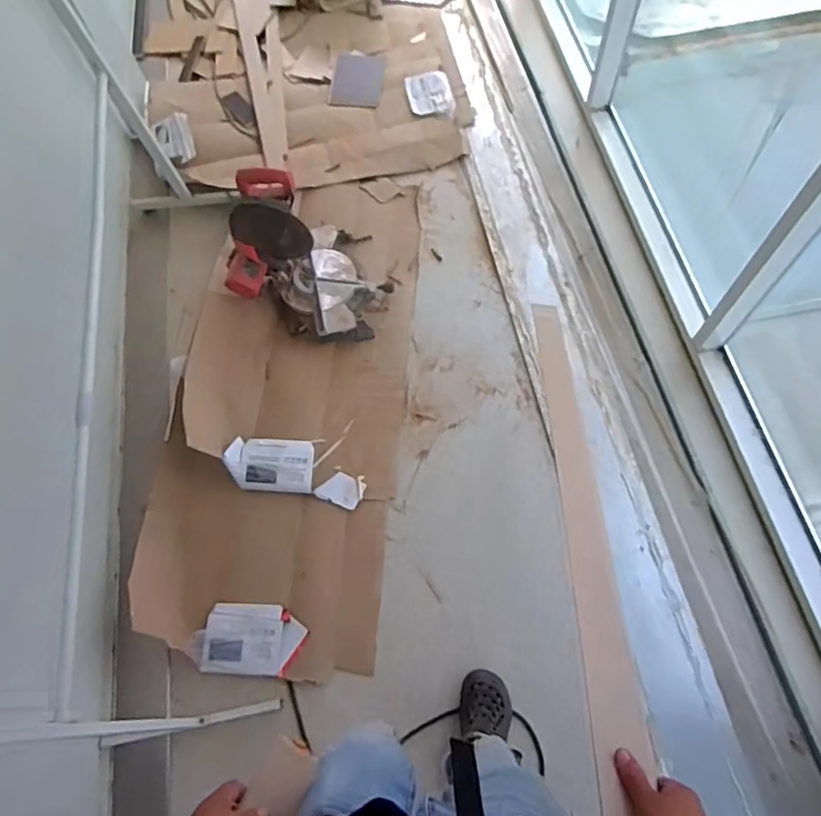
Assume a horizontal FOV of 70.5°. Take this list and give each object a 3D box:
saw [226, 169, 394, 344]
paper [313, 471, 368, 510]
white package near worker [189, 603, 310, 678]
[{"bbox_3d":[-0.333,-0.456,1.773,0.463,0.396,0.427,-21,67,-4],"label":"saw"},{"bbox_3d":[-0.197,0.230,1.669,0.128,0.010,0.099,18,70,8],"label":"paper"},{"bbox_3d":[-0.416,0.595,1.494,0.290,0.059,0.173,2,69,3],"label":"white package near worker"}]

